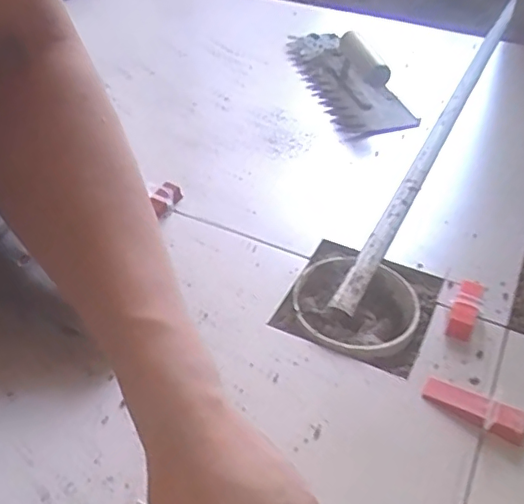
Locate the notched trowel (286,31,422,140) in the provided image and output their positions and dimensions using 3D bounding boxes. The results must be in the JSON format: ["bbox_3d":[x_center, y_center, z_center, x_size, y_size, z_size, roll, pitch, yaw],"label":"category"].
[{"bbox_3d":[0.107,-0.253,0.759,0.106,0.078,0.258,-15,46,-16],"label":"notched trowel"}]

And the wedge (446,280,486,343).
[{"bbox_3d":[0.177,0.050,0.488,0.020,0.010,0.066,20,47,19],"label":"wedge"}]

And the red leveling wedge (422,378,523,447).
[{"bbox_3d":[0.156,0.112,0.409,0.074,0.018,0.022,27,50,25],"label":"red leveling wedge"}]

